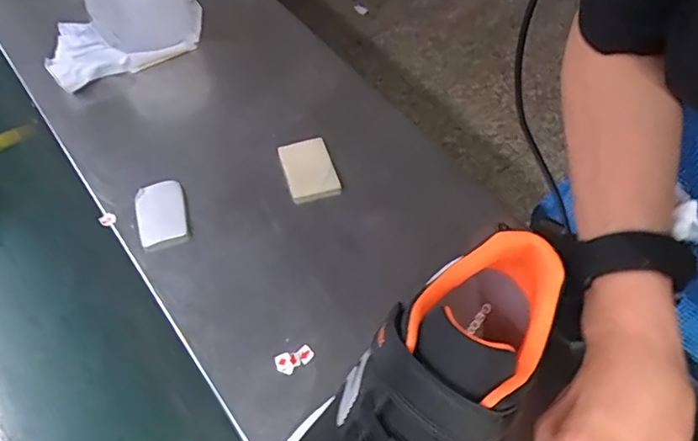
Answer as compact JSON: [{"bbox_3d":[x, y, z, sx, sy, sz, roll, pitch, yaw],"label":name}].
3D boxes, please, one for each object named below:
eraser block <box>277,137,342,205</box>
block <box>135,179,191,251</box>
[{"bbox_3d":[-0.034,-0.044,0.453,0.041,0.011,0.057,-15,60,-12],"label":"eraser block"},{"bbox_3d":[-0.149,-0.007,0.427,0.037,0.008,0.061,-13,59,-10],"label":"block"}]

